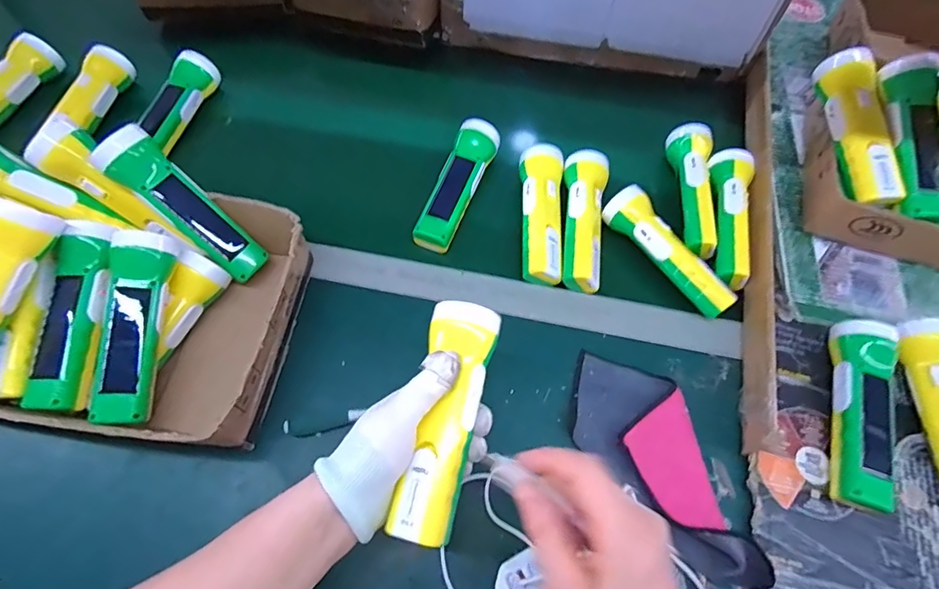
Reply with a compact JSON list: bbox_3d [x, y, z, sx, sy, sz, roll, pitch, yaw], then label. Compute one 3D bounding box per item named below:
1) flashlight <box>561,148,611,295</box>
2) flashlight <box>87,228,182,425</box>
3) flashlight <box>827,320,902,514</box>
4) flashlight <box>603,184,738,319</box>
[{"bbox_3d":[0.130,-0.084,0.550,0.054,0.041,0.170,9,63,4],"label":"flashlight"},{"bbox_3d":[-0.301,0.027,0.434,0.055,0.043,0.170,-2,77,-1],"label":"flashlight"},{"bbox_3d":[0.361,0.106,0.447,0.047,0.041,0.171,15,64,7],"label":"flashlight"},{"bbox_3d":[0.216,-0.046,0.533,0.041,0.042,0.166,-34,68,-16],"label":"flashlight"}]

